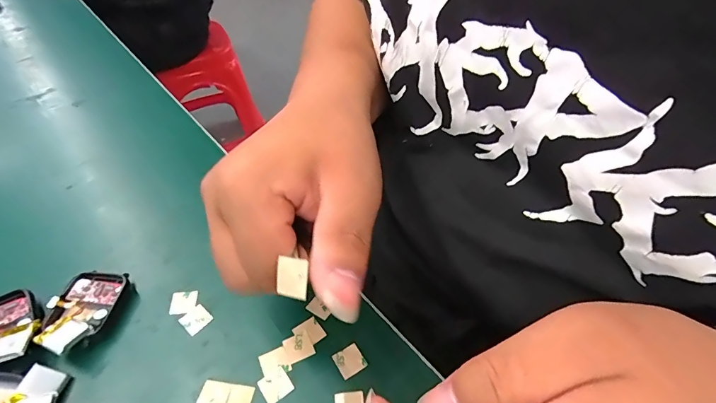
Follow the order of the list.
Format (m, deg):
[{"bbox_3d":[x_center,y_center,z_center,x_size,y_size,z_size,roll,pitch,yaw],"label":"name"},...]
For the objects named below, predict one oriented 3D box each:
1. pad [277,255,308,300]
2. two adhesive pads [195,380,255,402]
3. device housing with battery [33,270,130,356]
[{"bbox_3d":[-0.026,0.030,0.161,0.015,0.016,0.004,4,-1,32],"label":"pad"},{"bbox_3d":[-0.071,0.104,0.213,0.028,0.004,0.015,5,46,6],"label":"two adhesive pads"},{"bbox_3d":[-0.166,0.066,0.241,0.036,0.018,0.054,3,46,5],"label":"device housing with battery"}]

